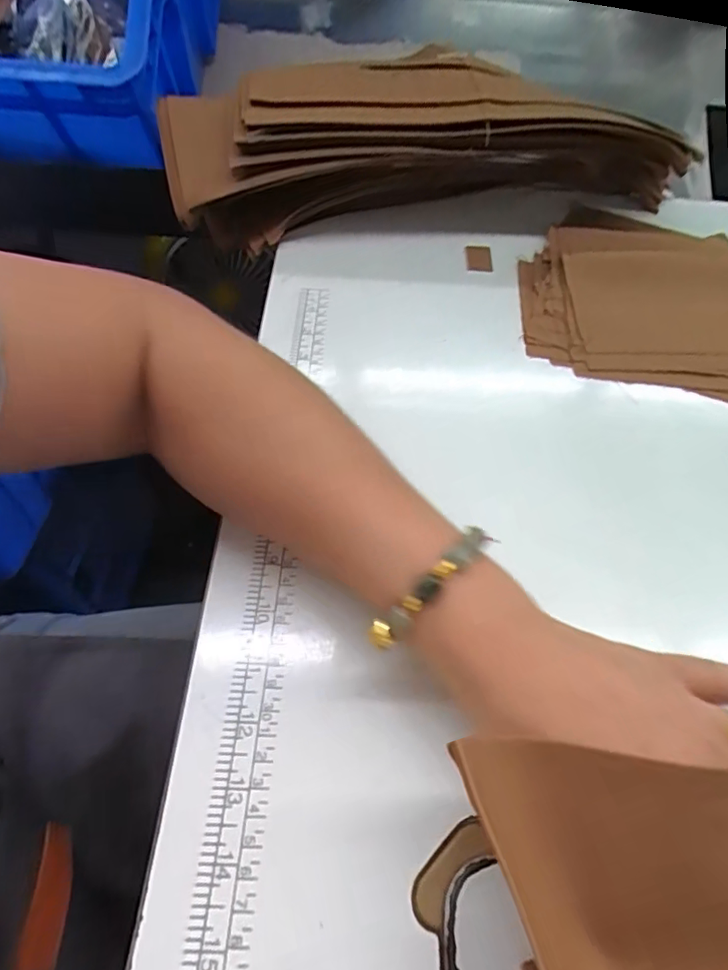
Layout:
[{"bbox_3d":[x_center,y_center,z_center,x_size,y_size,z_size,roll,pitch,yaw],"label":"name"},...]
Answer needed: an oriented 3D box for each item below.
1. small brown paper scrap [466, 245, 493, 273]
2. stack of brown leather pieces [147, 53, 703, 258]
[{"bbox_3d":[0.094,-0.186,0.431,0.022,0.007,0.035,4,56,-2],"label":"small brown paper scrap"},{"bbox_3d":[0.050,-0.289,0.448,0.438,0.089,0.143,-3,56,-6],"label":"stack of brown leather pieces"}]

